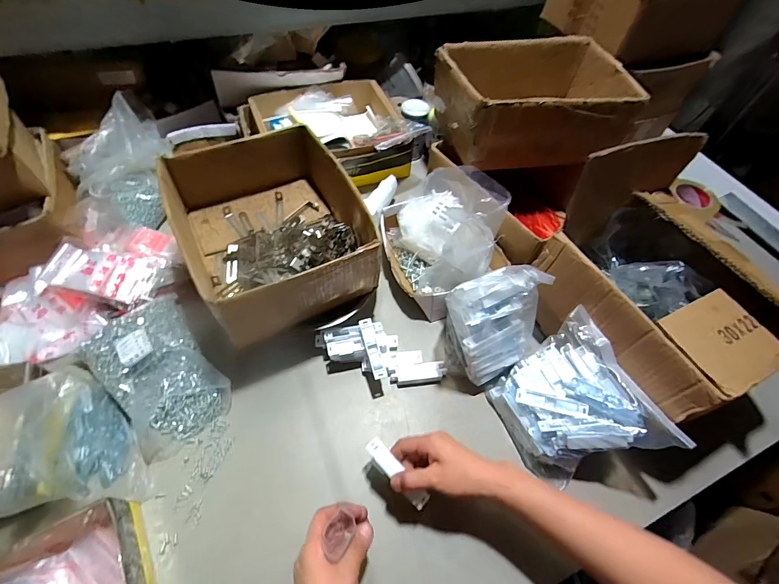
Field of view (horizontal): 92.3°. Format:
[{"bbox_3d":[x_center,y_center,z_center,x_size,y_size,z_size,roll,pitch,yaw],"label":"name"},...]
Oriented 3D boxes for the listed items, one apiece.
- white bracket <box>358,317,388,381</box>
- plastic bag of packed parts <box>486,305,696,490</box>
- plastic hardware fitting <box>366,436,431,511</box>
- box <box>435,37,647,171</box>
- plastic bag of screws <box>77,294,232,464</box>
[{"bbox_3d":[-0.026,0.088,0.582,0.021,0.012,0.094,-14,74,-13],"label":"white bracket"},{"bbox_3d":[0.259,0.164,0.546,0.148,0.127,0.192,-19,60,-16],"label":"plastic bag of packed parts"},{"bbox_3d":[0.008,0.231,0.477,0.025,0.013,0.100,-38,66,-25],"label":"plastic hardware fitting"},{"bbox_3d":[0.275,-0.367,0.732,0.328,0.124,0.246,-11,58,-12],"label":"box"},{"bbox_3d":[-0.346,0.109,0.553,0.141,0.070,0.221,-37,66,-25],"label":"plastic bag of screws"}]

